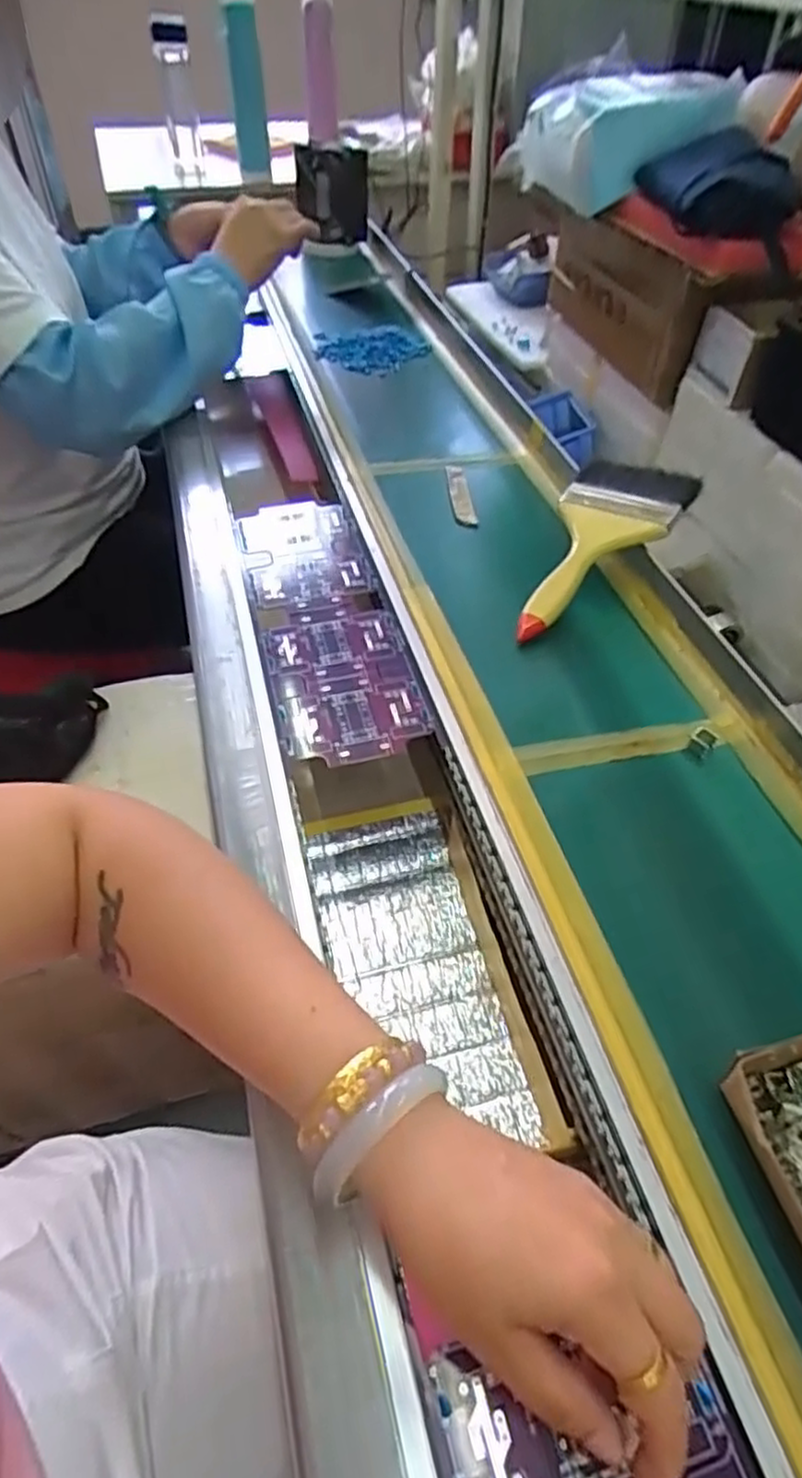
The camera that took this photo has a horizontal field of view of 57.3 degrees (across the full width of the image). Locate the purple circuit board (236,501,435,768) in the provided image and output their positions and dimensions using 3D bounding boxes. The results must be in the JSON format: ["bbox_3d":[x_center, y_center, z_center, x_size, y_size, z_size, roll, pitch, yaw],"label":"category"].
[{"bbox_3d":[-0.064,-0.104,0.598,0.103,0.010,0.315,-12,49,-9],"label":"purple circuit board"}]

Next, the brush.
[{"bbox_3d":[0.148,-0.156,0.589,0.093,0.014,0.204,30,66,26],"label":"brush"}]

